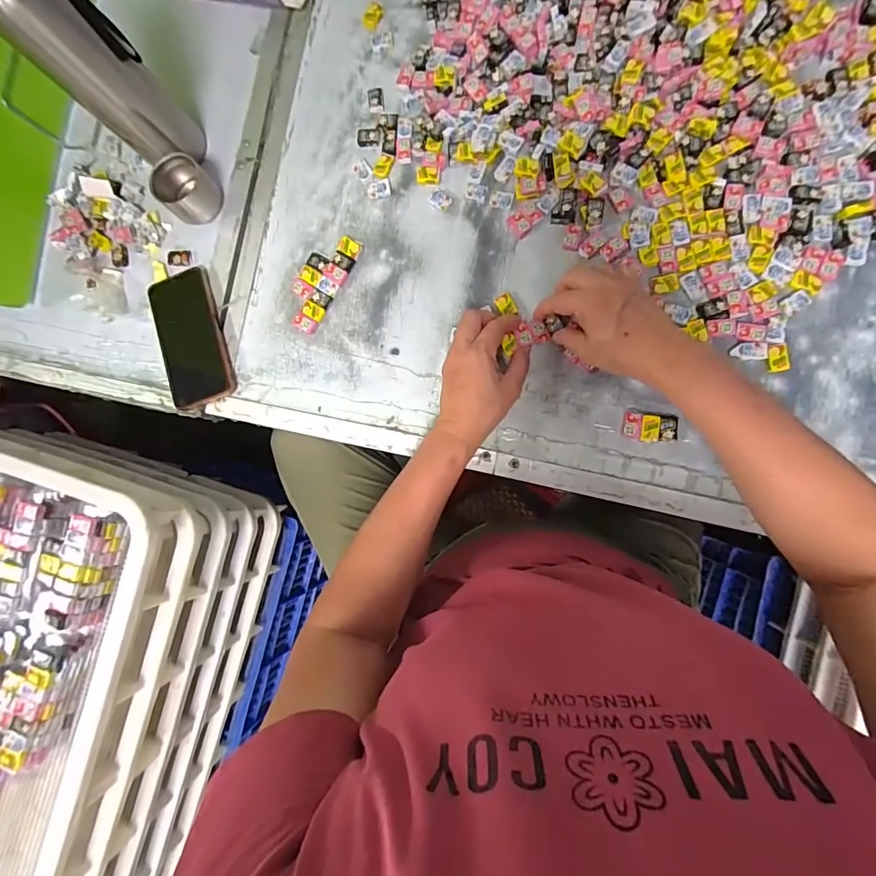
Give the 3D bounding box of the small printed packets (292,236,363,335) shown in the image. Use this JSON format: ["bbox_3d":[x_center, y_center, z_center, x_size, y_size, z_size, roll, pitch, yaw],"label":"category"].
[{"bbox_3d":[-0.139,-0.185,0.532,0.054,0.012,0.120,33,93,9],"label":"small printed packets"}]

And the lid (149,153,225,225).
[{"bbox_3d":[-0.299,-0.297,0.540,0.054,0.051,0.063,39,94,9],"label":"lid"}]

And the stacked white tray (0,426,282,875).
[{"bbox_3d":[-0.560,0.316,0.606,0.465,0.279,0.604,15,90,10],"label":"stacked white tray"}]

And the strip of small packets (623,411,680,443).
[{"bbox_3d":[0.217,-0.011,0.462,0.051,0.010,0.028,7,88,9],"label":"strip of small packets"}]

